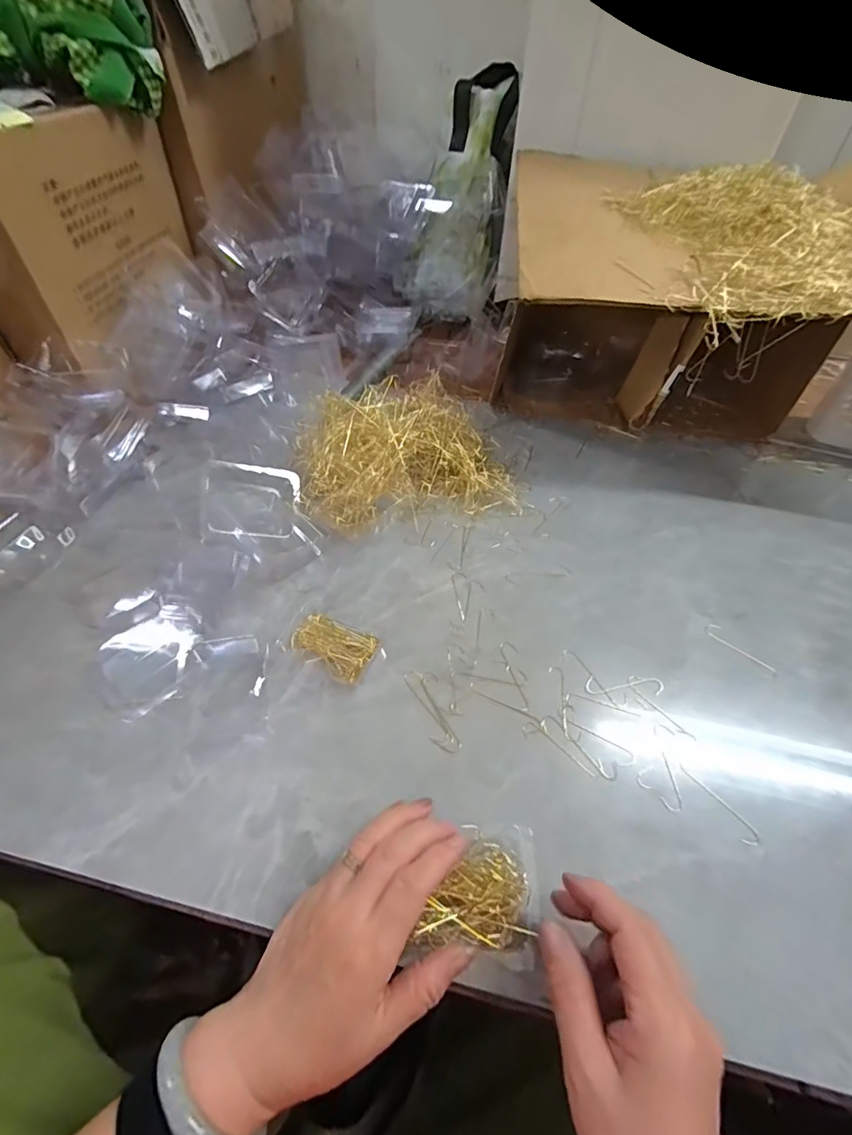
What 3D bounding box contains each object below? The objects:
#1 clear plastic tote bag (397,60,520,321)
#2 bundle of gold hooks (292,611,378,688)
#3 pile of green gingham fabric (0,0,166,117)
[{"bbox_3d":[0.055,-0.553,0.717,0.132,0.345,0.090,20,16,14],"label":"clear plastic tote bag"},{"bbox_3d":[-0.076,0.065,0.409,0.067,0.012,0.043,23,53,16],"label":"bundle of gold hooks"},{"bbox_3d":[-0.375,-0.508,0.469,0.209,0.089,0.077,-9,51,-11],"label":"pile of green gingham fabric"}]

